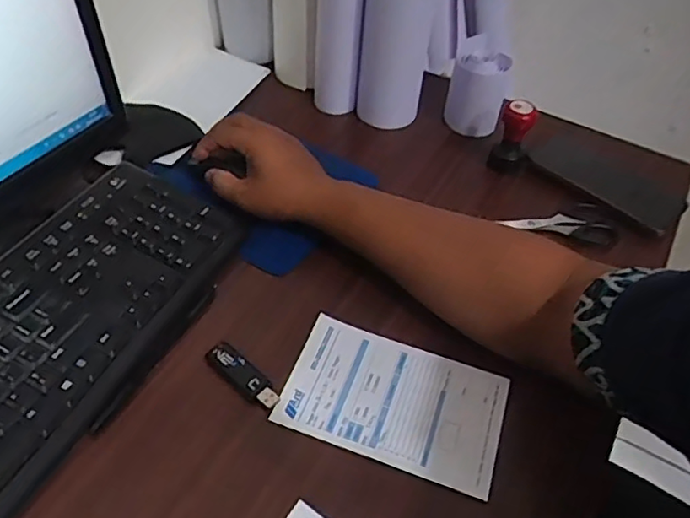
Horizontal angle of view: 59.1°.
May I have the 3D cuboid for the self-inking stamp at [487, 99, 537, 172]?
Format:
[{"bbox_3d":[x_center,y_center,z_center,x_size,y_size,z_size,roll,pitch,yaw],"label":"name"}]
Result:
[{"bbox_3d":[0.179,-0.132,0.650,0.033,0.075,0.029,16,47,9],"label":"self-inking stamp"}]

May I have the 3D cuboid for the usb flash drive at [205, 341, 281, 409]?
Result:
[{"bbox_3d":[-0.079,0.089,0.467,0.071,0.010,0.020,34,53,24],"label":"usb flash drive"}]

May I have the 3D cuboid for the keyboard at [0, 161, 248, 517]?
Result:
[{"bbox_3d":[-0.245,0.080,0.445,0.156,0.023,0.422,25,50,16],"label":"keyboard"}]

